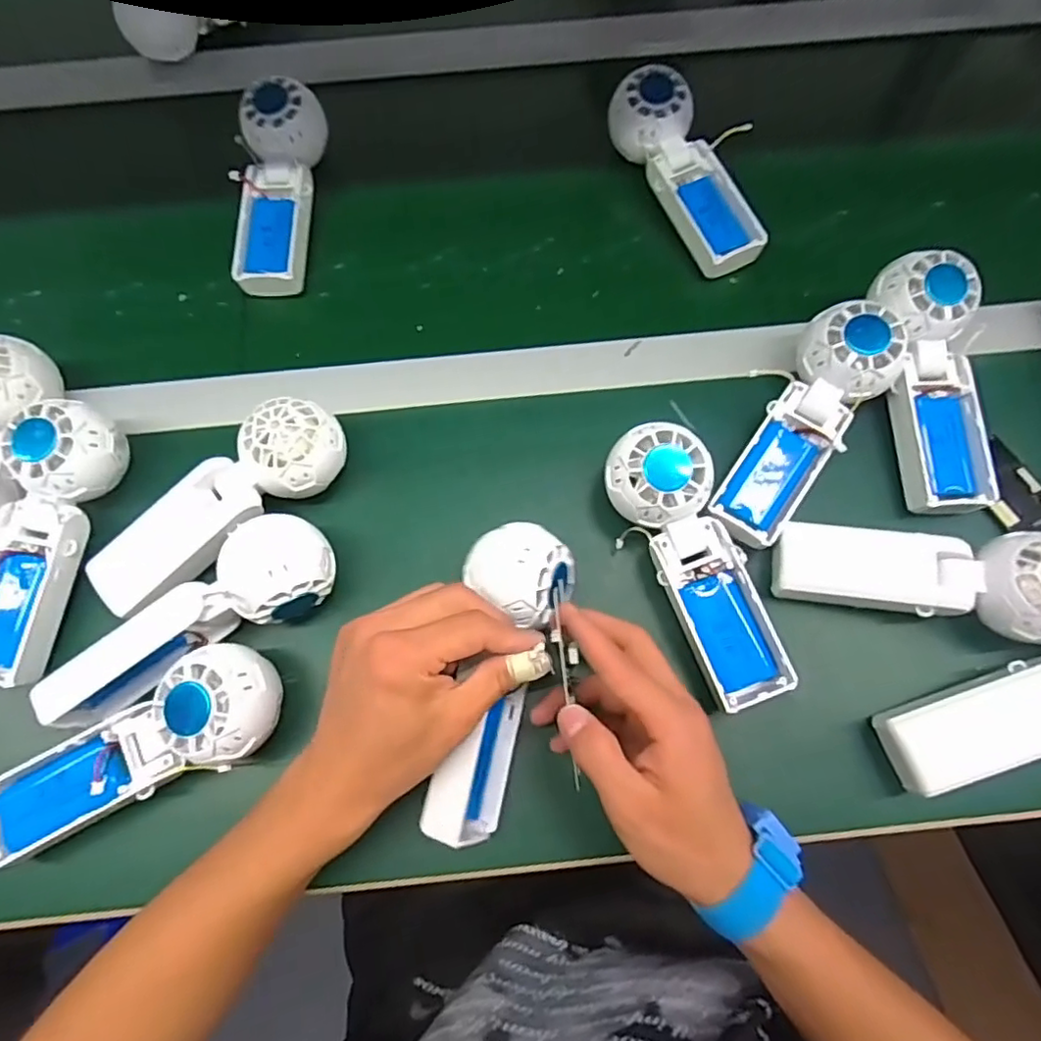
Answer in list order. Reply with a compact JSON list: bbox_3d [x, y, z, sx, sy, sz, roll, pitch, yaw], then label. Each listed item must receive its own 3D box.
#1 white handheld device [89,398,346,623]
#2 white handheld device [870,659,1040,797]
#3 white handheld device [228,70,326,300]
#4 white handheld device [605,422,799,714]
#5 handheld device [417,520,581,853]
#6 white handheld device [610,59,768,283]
[{"bbox_3d":[-0.188,-0.010,0.382,0.171,0.055,0.050,-36,74,-10],"label":"white handheld device"},{"bbox_3d":[0.288,0.104,0.343,0.160,0.065,0.061,-17,71,-4],"label":"white handheld device"},{"bbox_3d":[-0.193,-0.259,0.480,0.057,0.039,0.167,2,83,2],"label":"white handheld device"},{"bbox_3d":[0.109,0.023,0.371,0.062,0.038,0.172,-25,87,-7],"label":"white handheld device"},{"bbox_3d":[-0.011,0.089,0.346,0.059,0.055,0.174,11,84,5],"label":"handheld device"},{"bbox_3d":[0.134,-0.273,0.476,0.062,0.037,0.169,-28,86,-8],"label":"white handheld device"}]

